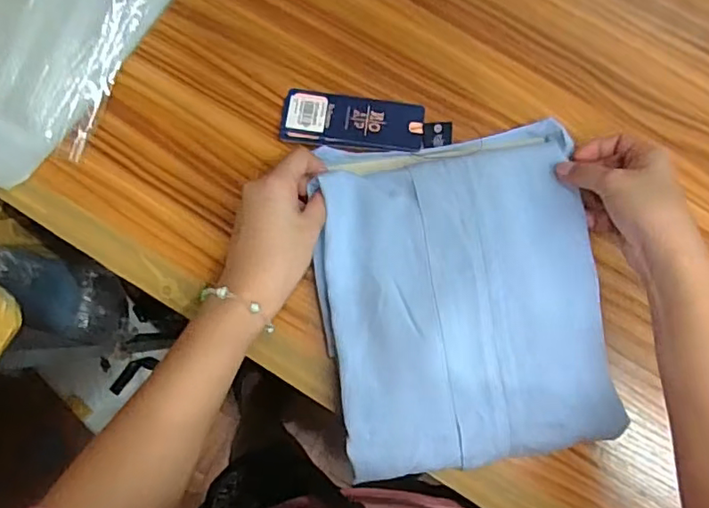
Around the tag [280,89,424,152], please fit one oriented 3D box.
[{"bbox_3d":[-0.001,-0.114,0.483,0.119,0.007,0.049,4,81,-1],"label":"tag"}]

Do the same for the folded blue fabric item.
[{"bbox_3d":[0.082,0.030,0.440,0.207,0.035,0.256,-8,82,-3],"label":"folded blue fabric item"}]

